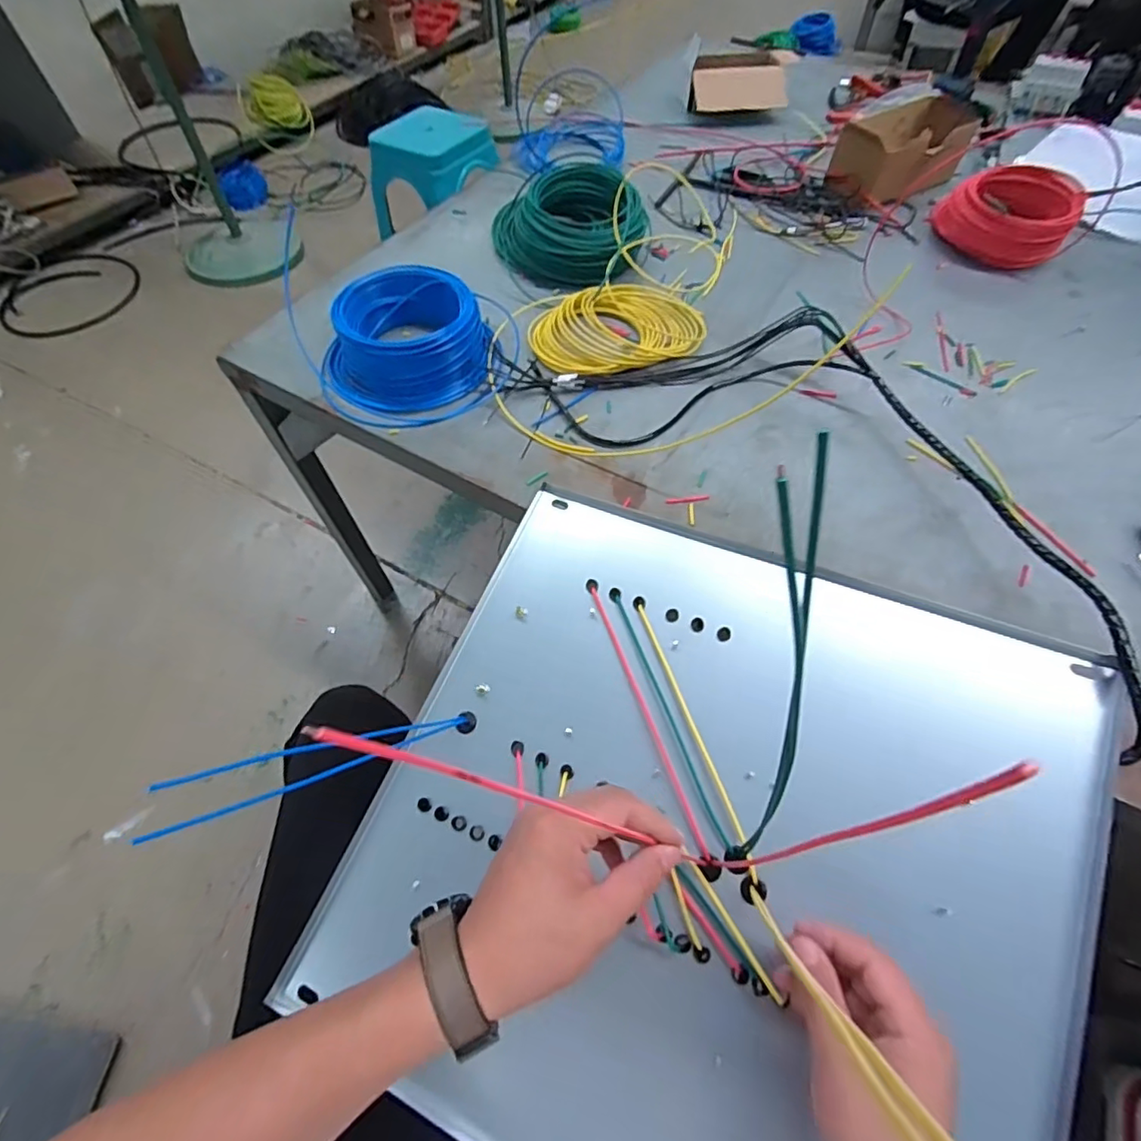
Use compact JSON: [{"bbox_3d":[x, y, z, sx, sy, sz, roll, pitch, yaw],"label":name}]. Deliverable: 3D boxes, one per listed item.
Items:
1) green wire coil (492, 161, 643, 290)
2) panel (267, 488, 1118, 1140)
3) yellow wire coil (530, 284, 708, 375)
[{"bbox_3d":[-0.002,-0.520,0.849,0.197,0.074,0.188,0,58,0],"label":"green wire coil"},{"bbox_3d":[0.104,0.215,0.466,0.523,0.034,0.508,19,72,17],"label":"panel"},{"bbox_3d":[0.066,-0.331,0.754,0.229,0.037,0.175,-33,64,-18],"label":"yellow wire coil"}]

